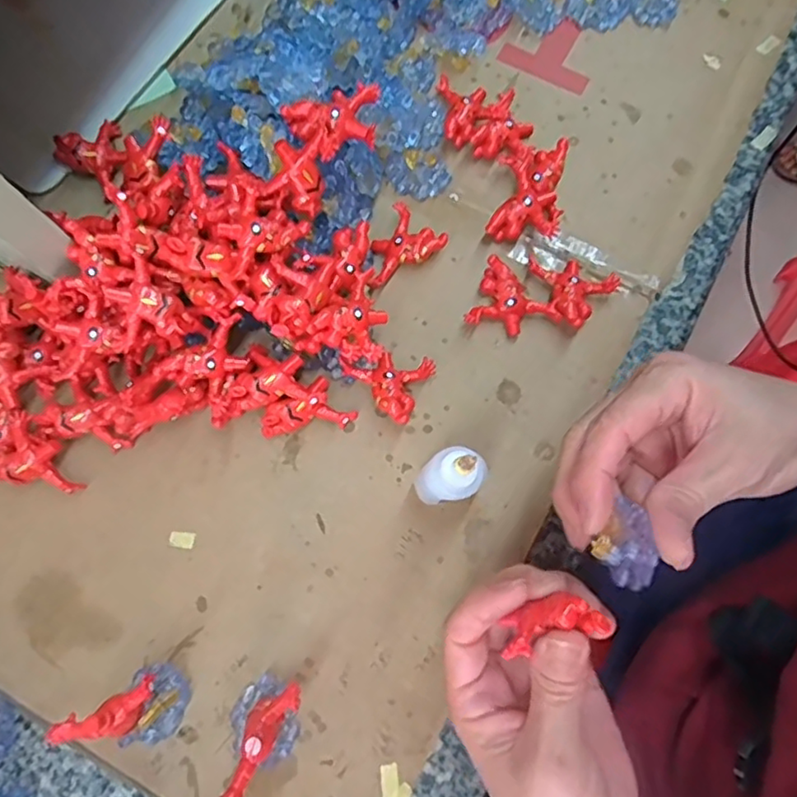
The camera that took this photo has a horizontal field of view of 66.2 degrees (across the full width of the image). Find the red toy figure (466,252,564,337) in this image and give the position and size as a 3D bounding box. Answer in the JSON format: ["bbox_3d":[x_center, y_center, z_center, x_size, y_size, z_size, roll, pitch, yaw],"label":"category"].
[{"bbox_3d":[0.064,-0.050,0.332,0.046,0.016,0.036,22,79,4],"label":"red toy figure"}]

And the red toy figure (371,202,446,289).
[{"bbox_3d":[0.001,-0.081,0.340,0.036,0.016,0.046,35,80,7],"label":"red toy figure"}]

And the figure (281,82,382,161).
[{"bbox_3d":[-0.027,-0.139,0.303,0.047,0.015,0.036,-32,78,-7],"label":"figure"}]

